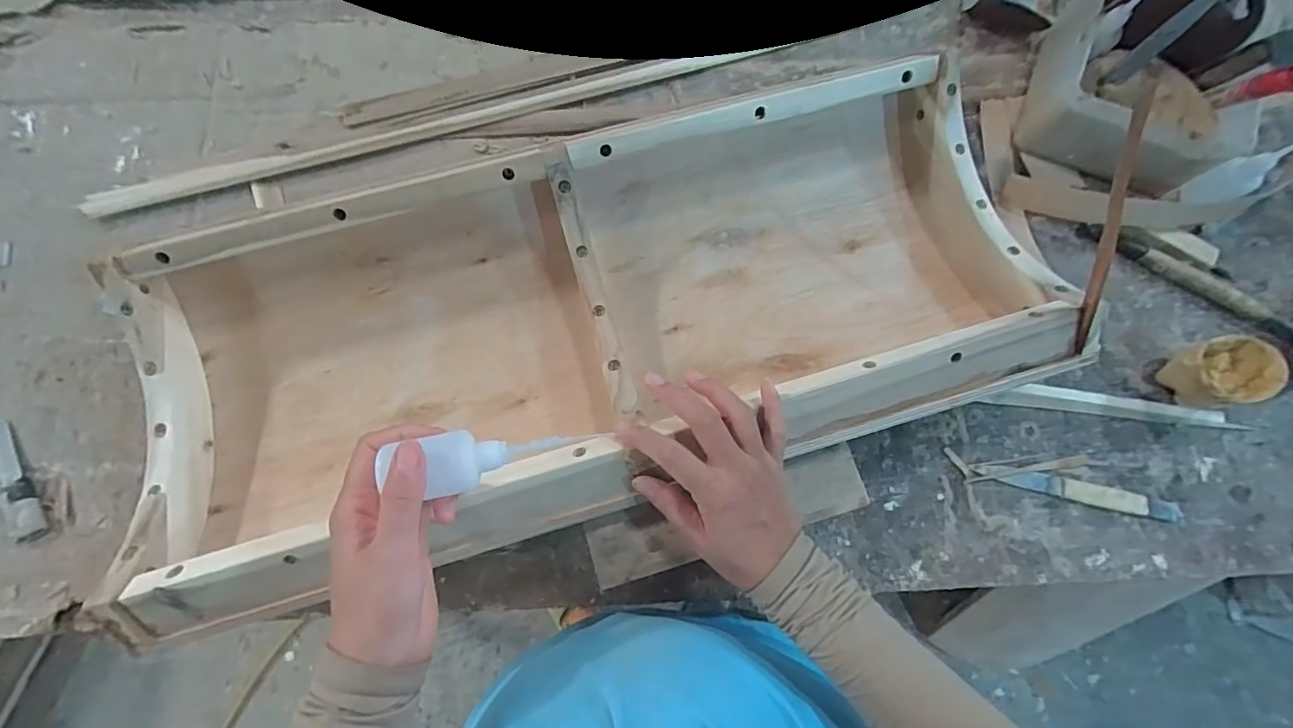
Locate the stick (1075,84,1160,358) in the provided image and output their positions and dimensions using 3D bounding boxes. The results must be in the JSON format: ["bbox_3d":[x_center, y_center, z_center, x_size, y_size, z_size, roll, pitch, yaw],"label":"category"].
[{"bbox_3d":[0.302,-0.087,0.357,0.011,0.183,0.013,-21,34,-7],"label":"stick"}]

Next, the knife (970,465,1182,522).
[{"bbox_3d":[0.366,0.107,0.461,0.167,0.009,0.017,14,75,2],"label":"knife"}]

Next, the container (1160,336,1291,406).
[{"bbox_3d":[0.478,0.008,0.460,0.056,0.058,0.056,-6,75,-3],"label":"container"}]

